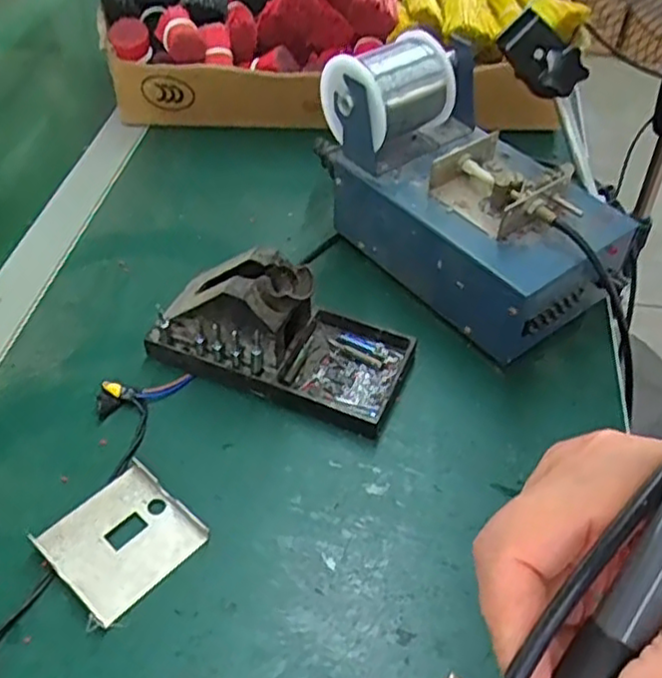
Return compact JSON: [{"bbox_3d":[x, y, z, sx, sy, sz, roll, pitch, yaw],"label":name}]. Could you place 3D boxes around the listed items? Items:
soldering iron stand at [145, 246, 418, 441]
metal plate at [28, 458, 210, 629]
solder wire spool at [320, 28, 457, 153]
[{"bbox_3d":[-0.030,-0.011,0.437,0.153,0.070,0.077,17,48,15],"label":"soldering iron stand"},{"bbox_3d":[-0.110,0.105,0.370,0.063,0.010,0.068,33,54,26],"label":"metal plate"},{"bbox_3d":[0.046,-0.173,0.497,0.082,0.068,0.067,-30,53,-24],"label":"solder wire spool"}]

